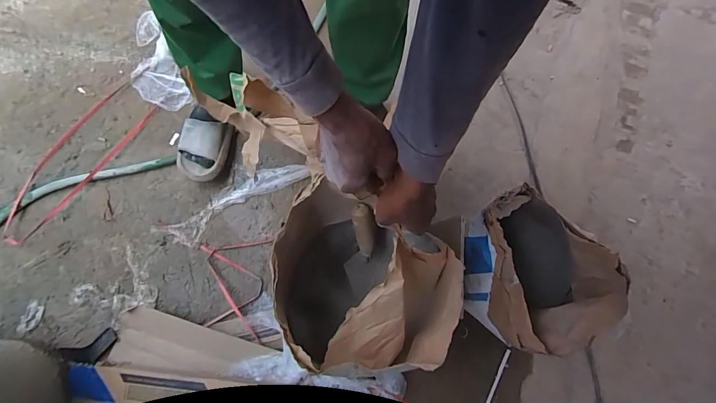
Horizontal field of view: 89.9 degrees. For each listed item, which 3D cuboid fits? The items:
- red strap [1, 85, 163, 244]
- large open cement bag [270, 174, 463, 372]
[{"bbox_3d":[-0.721,-0.103,0.906,0.153,0.022,0.463,32,76,7],"label":"red strap"},{"bbox_3d":[0.015,0.157,0.663,0.301,0.278,0.257,14,74,2],"label":"large open cement bag"}]

